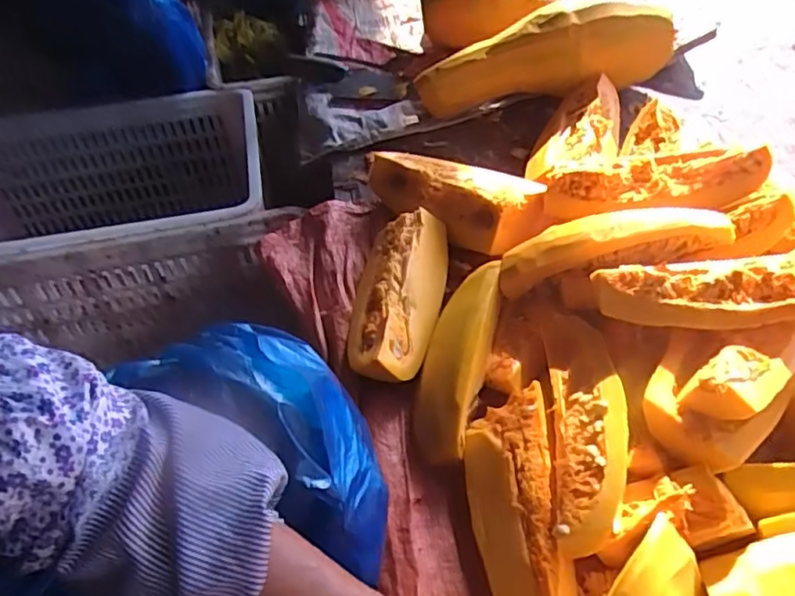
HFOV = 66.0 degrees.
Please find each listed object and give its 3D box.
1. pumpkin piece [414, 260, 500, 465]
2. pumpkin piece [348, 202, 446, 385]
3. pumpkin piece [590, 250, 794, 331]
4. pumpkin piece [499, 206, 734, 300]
[{"bbox_3d":[0.051,0.045,0.522,0.049,0.050,0.183,10,48,14],"label":"pumpkin piece"},{"bbox_3d":[-0.002,-0.006,0.576,0.080,0.043,0.188,6,47,10],"label":"pumpkin piece"},{"bbox_3d":[0.247,-0.011,0.445,0.196,0.044,0.051,-8,43,19],"label":"pumpkin piece"},{"bbox_3d":[0.179,-0.047,0.526,0.189,0.047,0.048,-12,42,23],"label":"pumpkin piece"}]

